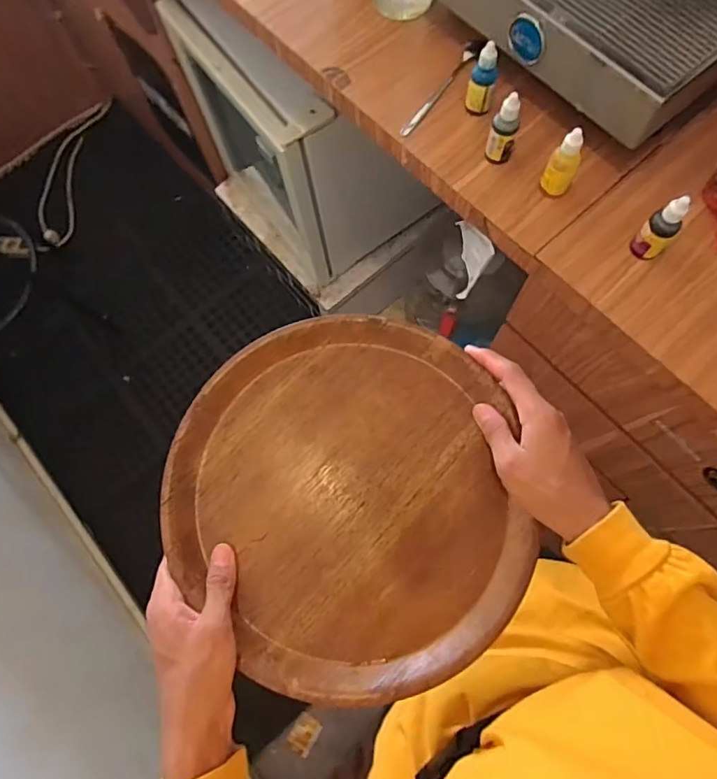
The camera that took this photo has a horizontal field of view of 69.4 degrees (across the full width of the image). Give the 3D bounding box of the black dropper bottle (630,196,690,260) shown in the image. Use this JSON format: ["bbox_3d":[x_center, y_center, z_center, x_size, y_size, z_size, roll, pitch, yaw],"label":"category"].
[{"bbox_3d":[0.307,-0.165,0.523,0.031,0.081,0.030,-43,76,-11],"label":"black dropper bottle"}]

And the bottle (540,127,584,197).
[{"bbox_3d":[0.218,-0.238,0.552,0.024,0.081,0.027,-39,75,-10],"label":"bottle"}]

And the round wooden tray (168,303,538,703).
[{"bbox_3d":[-0.013,0.085,0.417,0.271,0.030,0.284,0,72,1],"label":"round wooden tray"}]

